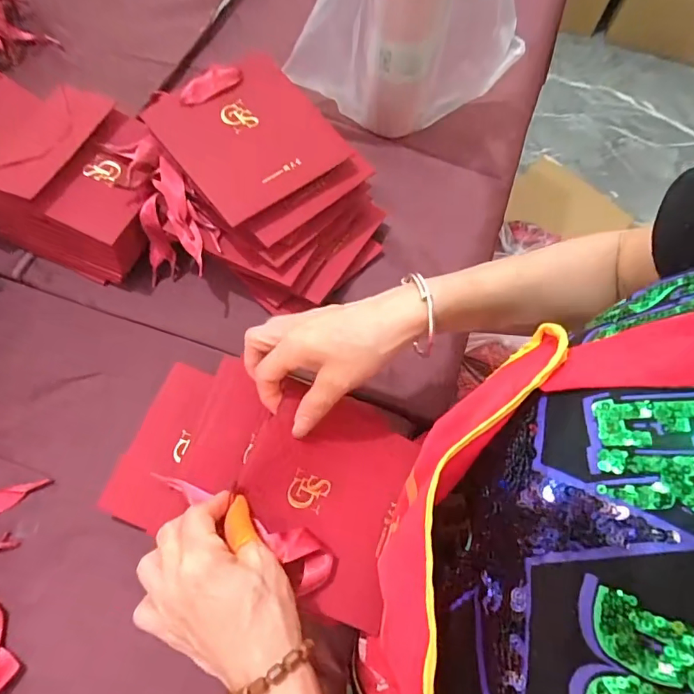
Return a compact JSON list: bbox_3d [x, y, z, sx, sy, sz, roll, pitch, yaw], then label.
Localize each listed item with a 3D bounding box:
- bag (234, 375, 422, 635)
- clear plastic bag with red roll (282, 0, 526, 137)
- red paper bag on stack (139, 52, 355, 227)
[{"bbox_3d":[-0.015,0.111,0.352,0.123,0.024,0.154,21,72,-13],"label":"bag"},{"bbox_3d":[0.065,-0.323,0.462,0.241,0.259,0.095,7,67,1],"label":"clear plastic bag with red roll"},{"bbox_3d":[-0.087,-0.195,0.425,0.142,0.011,0.137,-37,88,-21],"label":"red paper bag on stack"}]

